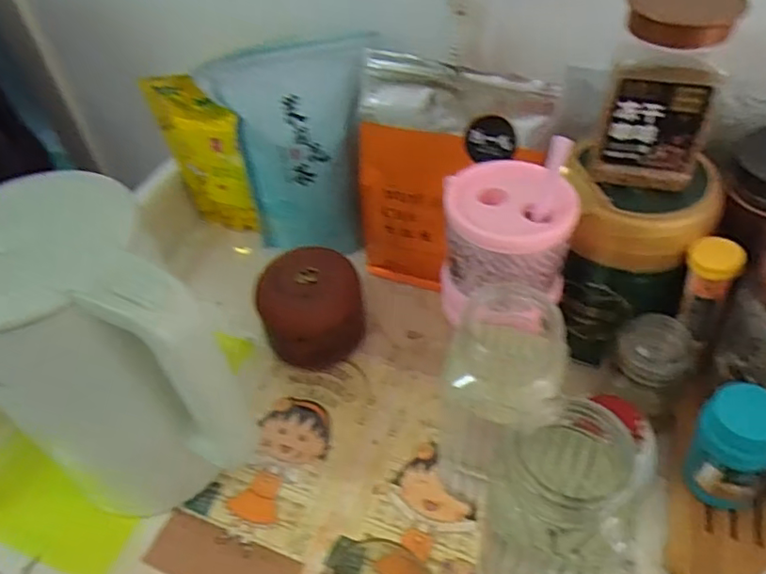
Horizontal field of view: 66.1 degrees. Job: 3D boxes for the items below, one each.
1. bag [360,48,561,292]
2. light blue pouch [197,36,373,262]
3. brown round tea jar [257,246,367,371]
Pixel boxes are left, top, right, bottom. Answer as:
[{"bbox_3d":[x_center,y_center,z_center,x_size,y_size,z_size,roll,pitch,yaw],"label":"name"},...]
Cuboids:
[{"bbox_3d":[0.063,-0.098,0.567,0.172,0.231,0.055,13,50,16],"label":"bag"},{"bbox_3d":[-0.093,-0.127,0.601,0.144,0.234,0.051,-5,39,-6],"label":"light blue pouch"},{"bbox_3d":[-0.066,0.027,0.575,0.095,0.093,0.100,-3,47,3],"label":"brown round tea jar"}]

